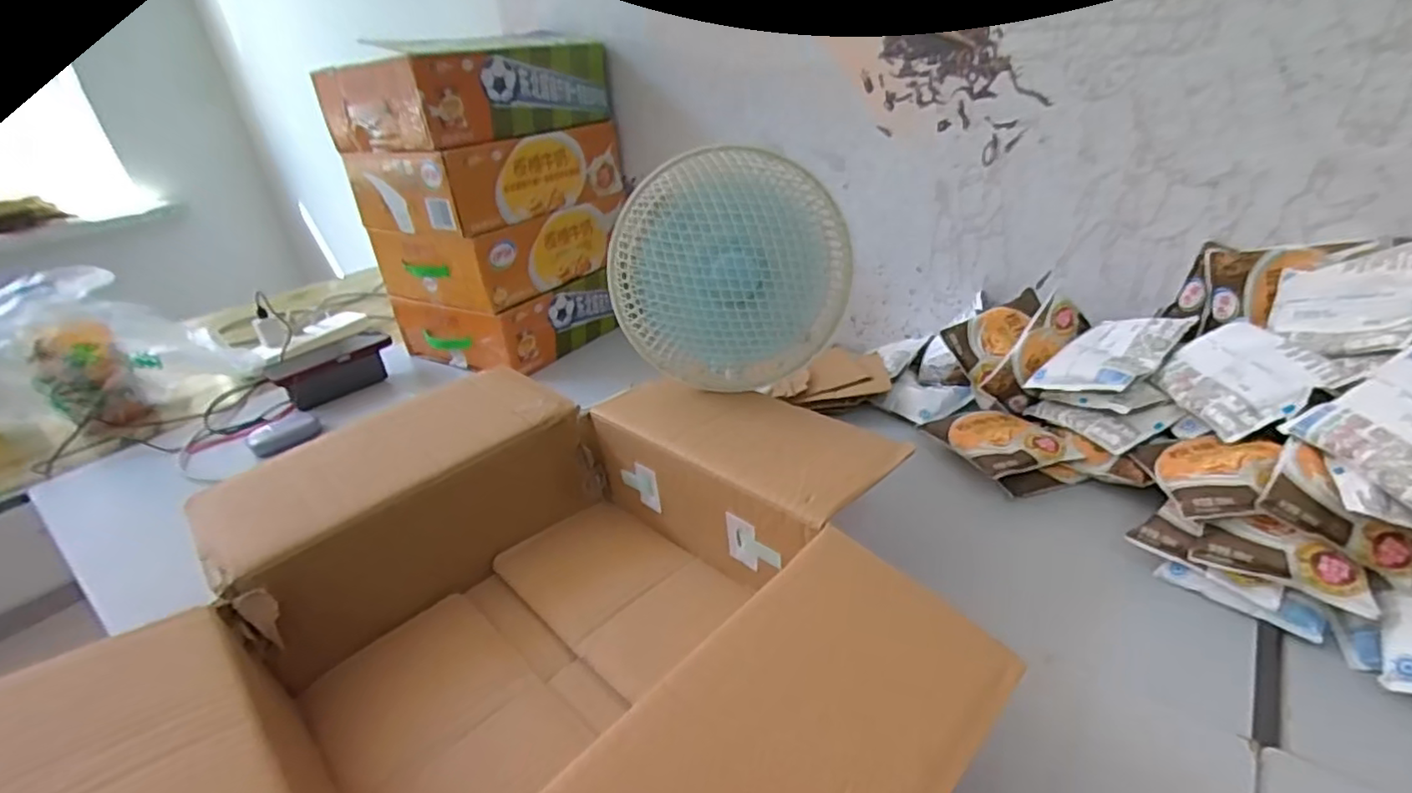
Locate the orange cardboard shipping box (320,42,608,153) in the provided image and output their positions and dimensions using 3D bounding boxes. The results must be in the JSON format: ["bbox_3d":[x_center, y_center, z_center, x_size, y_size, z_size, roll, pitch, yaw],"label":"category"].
[{"bbox_3d":[-0.346,-0.450,0.940,0.246,0.114,0.321,19,37,36],"label":"orange cardboard shipping box"}]

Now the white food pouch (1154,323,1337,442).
[{"bbox_3d":[0.451,-0.019,0.543,0.093,0.020,0.127,-34,20,24],"label":"white food pouch"}]

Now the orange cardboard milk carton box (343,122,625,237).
[{"bbox_3d":[-0.328,-0.347,0.988,0.254,0.103,0.319,19,37,36],"label":"orange cardboard milk carton box"}]

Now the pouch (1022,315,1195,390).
[{"bbox_3d":[0.389,-0.043,0.622,0.115,0.019,0.095,-38,26,-19],"label":"pouch"}]

